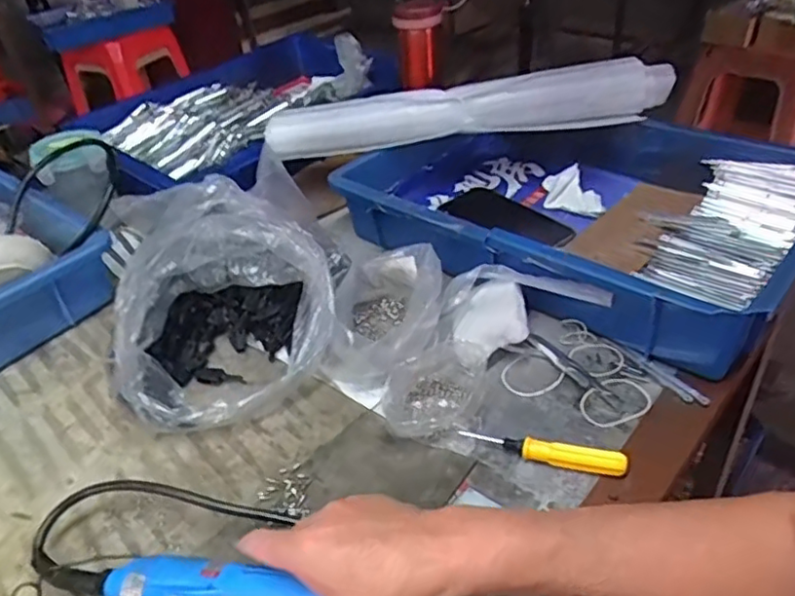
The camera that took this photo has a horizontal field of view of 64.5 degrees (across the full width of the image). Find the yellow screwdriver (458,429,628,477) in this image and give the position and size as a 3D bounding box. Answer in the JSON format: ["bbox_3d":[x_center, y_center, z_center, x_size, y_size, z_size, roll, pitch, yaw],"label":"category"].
[{"bbox_3d":[0.103,0.107,0.451,0.115,0.016,0.014,10,40,23],"label":"yellow screwdriver"}]

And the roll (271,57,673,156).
[{"bbox_3d":[0.073,-0.202,0.690,0.436,0.061,0.054,-2,38,5],"label":"roll"}]

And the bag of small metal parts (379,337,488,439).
[{"bbox_3d":[0.028,0.071,0.487,0.065,0.047,0.083,9,40,21],"label":"bag of small metal parts"}]

